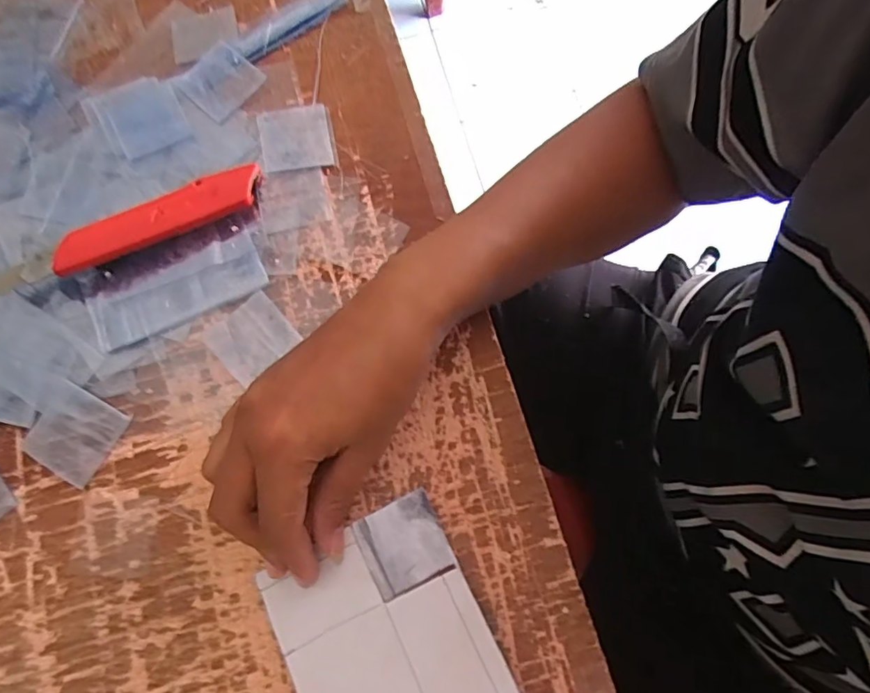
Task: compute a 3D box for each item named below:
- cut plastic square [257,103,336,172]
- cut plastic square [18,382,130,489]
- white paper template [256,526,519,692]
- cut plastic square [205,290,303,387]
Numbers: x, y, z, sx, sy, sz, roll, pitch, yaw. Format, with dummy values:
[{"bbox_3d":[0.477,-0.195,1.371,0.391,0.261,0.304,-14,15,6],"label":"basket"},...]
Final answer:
[{"bbox_3d":[-0.096,-0.144,0.371,0.048,0.004,0.047,-10,80,-1],"label":"cut plastic square"},{"bbox_3d":[-0.215,0.052,0.323,0.046,0.004,0.047,30,82,1],"label":"cut plastic square"},{"bbox_3d":[-0.017,0.177,0.283,0.102,0.006,0.150,-26,76,-6],"label":"white paper template"},{"bbox_3d":[-0.115,-0.006,0.337,0.046,0.004,0.043,-42,78,-10],"label":"cut plastic square"}]

